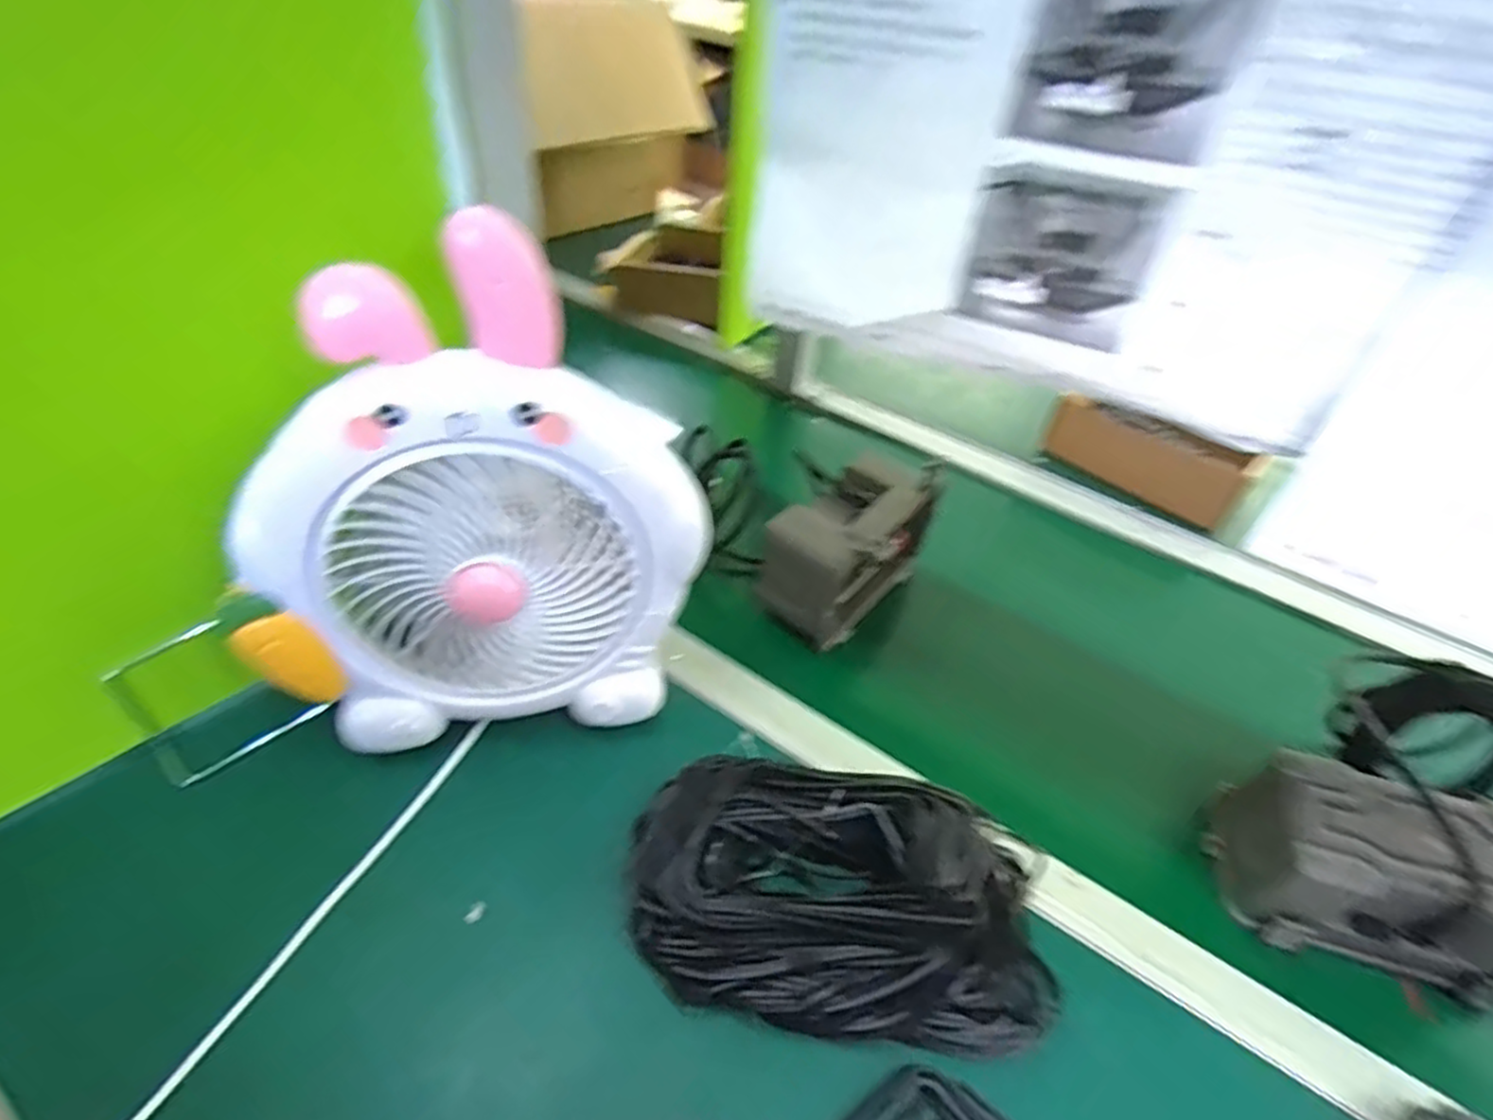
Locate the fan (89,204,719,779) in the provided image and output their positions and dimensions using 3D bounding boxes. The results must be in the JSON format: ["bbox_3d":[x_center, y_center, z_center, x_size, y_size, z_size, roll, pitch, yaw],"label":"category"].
[{"bbox_3d":[-0.167,-0.015,0.442,0.273,0.305,0.096,-4,43,-12],"label":"fan"}]

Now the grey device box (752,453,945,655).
[{"bbox_3d":[0.089,-0.014,0.630,0.091,0.114,0.173,28,46,22],"label":"grey device box"}]

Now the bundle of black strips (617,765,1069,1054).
[{"bbox_3d":[0.055,0.196,0.430,0.237,0.060,0.135,6,42,-2],"label":"bundle of black strips"}]

